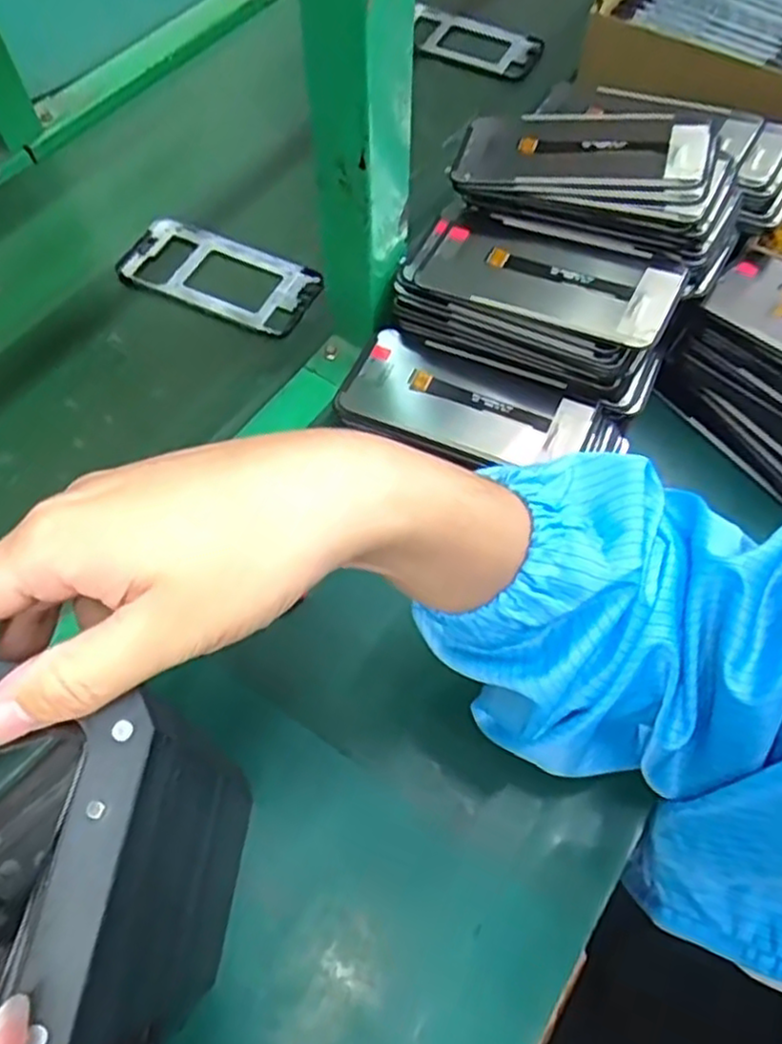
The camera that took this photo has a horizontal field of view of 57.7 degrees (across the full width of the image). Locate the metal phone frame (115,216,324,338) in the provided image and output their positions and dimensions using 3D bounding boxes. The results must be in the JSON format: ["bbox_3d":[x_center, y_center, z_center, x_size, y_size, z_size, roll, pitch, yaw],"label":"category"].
[{"bbox_3d":[-0.139,-0.199,0.573,0.161,0.012,0.075,24,65,11],"label":"metal phone frame"}]

